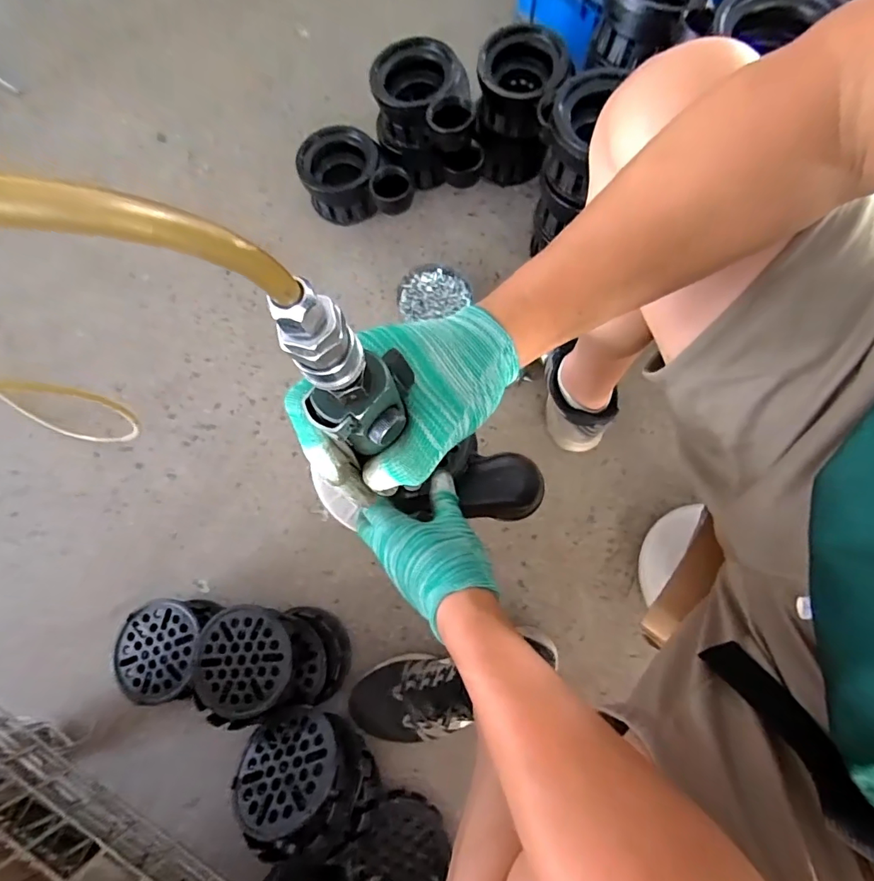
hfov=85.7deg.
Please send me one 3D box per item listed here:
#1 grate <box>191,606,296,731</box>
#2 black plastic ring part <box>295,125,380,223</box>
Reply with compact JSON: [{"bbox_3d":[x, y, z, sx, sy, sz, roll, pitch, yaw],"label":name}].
[{"bbox_3d":[-0.262,0.296,0.626,0.139,0.030,0.131,0,74,1],"label":"grate"},{"bbox_3d":[-0.177,-0.491,0.876,0.144,0.094,0.139,-8,75,-3],"label":"black plastic ring part"}]

